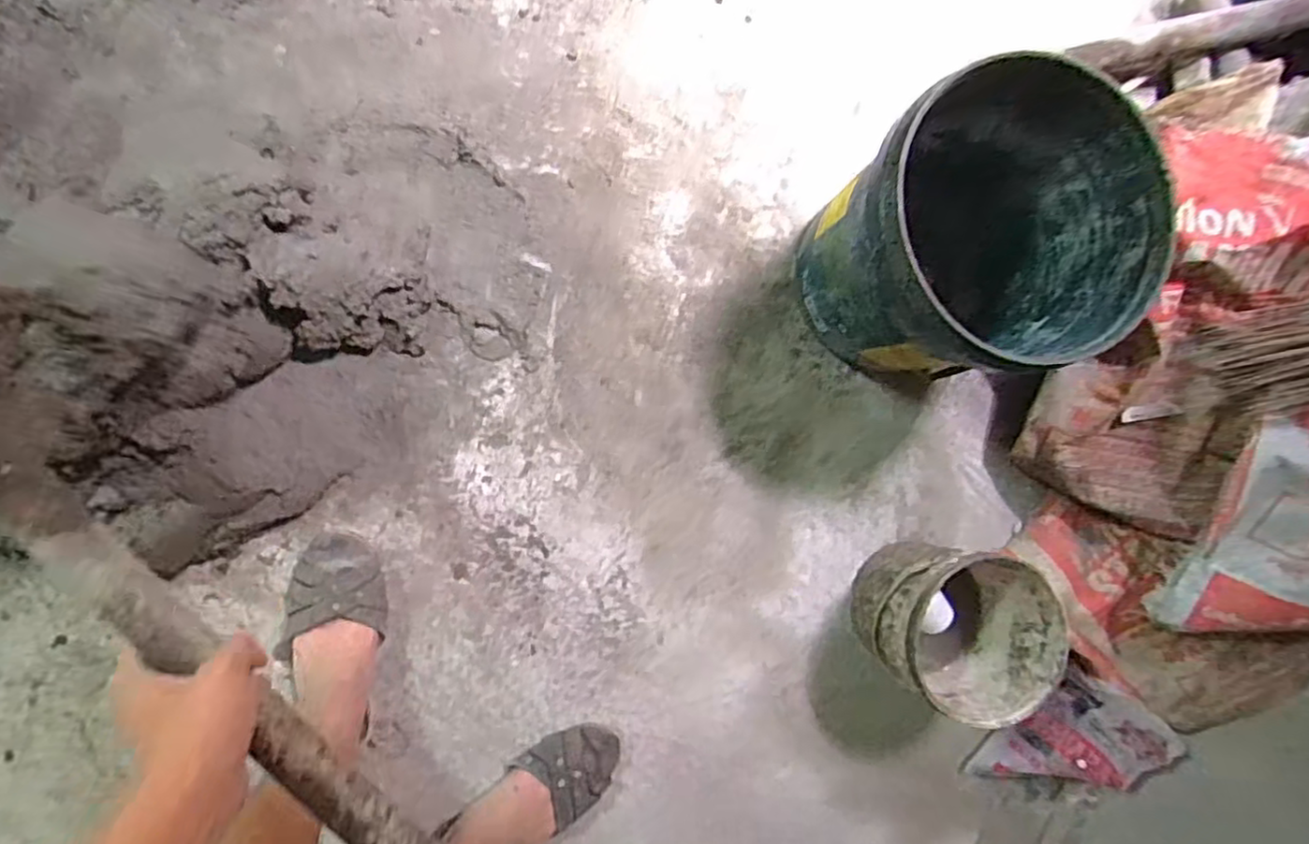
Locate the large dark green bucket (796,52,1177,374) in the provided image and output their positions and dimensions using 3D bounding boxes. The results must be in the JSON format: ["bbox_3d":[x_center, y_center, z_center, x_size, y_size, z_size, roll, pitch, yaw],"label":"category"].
[{"bbox_3d":[0.355,-0.200,0.829,0.309,0.325,0.291,-14,91,-9],"label":"large dark green bucket"}]

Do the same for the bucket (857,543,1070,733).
[{"bbox_3d":[0.377,0.255,0.885,0.196,0.190,0.187,0,89,-10],"label":"bucket"}]

